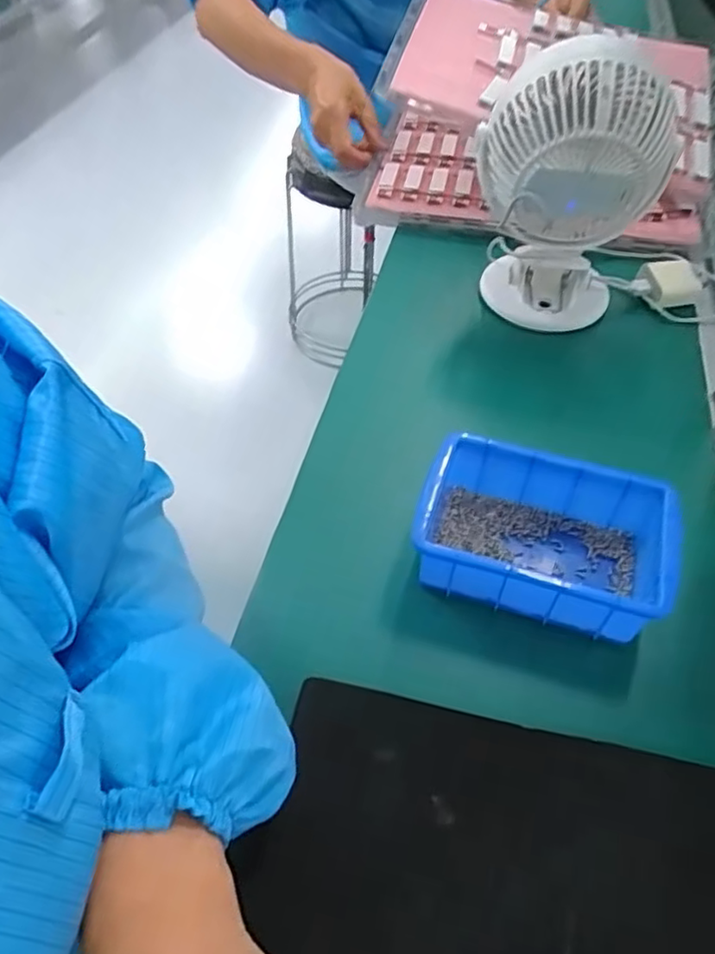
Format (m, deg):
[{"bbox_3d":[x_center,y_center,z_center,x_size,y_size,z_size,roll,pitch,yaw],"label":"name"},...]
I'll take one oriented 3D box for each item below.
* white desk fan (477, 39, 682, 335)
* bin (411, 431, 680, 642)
[{"bbox_3d":[0.171,-0.242,0.538,0.150,0.195,0.117,19,53,12],"label":"white desk fan"},{"bbox_3d":[0.112,0.041,0.396,0.147,0.061,0.096,17,52,10],"label":"bin"}]

